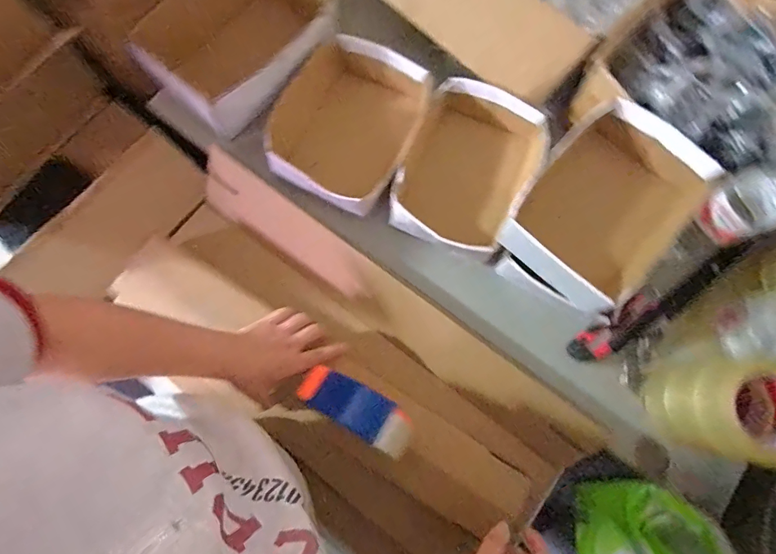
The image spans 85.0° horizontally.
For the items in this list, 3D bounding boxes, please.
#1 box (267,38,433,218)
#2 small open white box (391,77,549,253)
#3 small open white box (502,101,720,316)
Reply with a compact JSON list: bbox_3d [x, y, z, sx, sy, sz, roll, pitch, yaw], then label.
[{"bbox_3d":[-0.060,-0.219,0.634,0.197,0.088,0.239,22,78,4],"label":"box"},{"bbox_3d":[0.111,-0.150,0.617,0.176,0.077,0.242,30,78,6],"label":"small open white box"},{"bbox_3d":[0.270,-0.087,0.528,0.177,0.071,0.229,37,79,7],"label":"small open white box"}]

